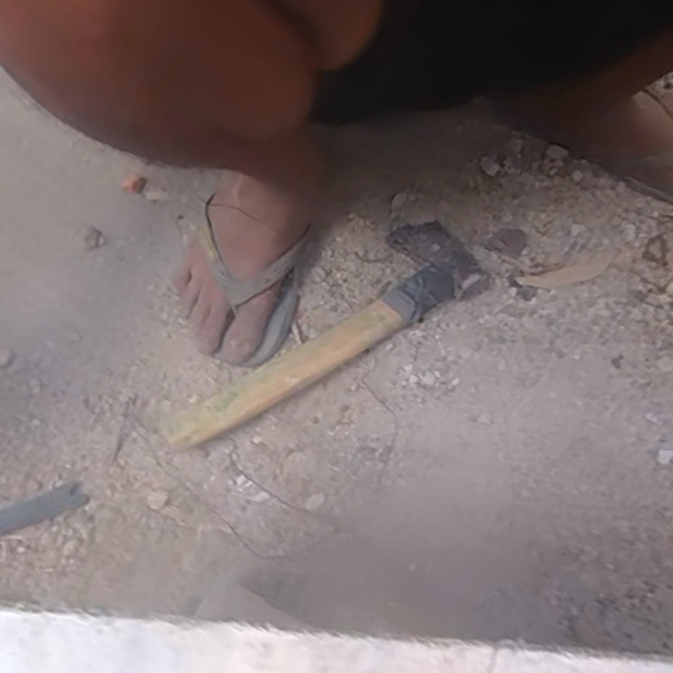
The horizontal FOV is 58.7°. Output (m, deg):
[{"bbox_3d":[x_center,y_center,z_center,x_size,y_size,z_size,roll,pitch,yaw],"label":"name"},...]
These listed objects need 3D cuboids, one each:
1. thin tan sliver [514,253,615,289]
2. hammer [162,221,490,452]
[{"bbox_3d":[0.217,-0.059,0.557,0.098,0.007,0.019,-16,71,-6],"label":"thin tan sliver"},{"bbox_3d":[-0.006,0.000,0.524,0.313,0.040,0.094,-37,74,-12],"label":"hammer"}]

